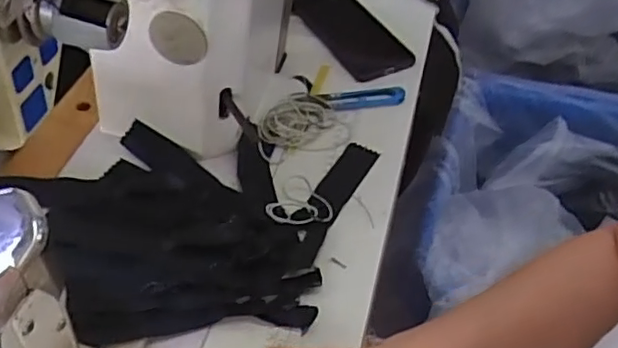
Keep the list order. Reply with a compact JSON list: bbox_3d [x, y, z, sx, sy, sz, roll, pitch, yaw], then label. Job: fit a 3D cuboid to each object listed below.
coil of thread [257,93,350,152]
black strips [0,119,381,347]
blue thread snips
[{"bbox_3d":[-0.005,-0.057,0.624,0.088,0.009,0.082,1,45,2],"label":"coil of thread"},{"bbox_3d":[-0.086,0.041,0.511,0.294,0.035,0.202,-6,46,-5],"label":"black strips"},{"bbox_3d":[0.043,-0.082,0.652,0.116,0.007,0.030,-4,45,-4],"label":"blue thread snips"}]

